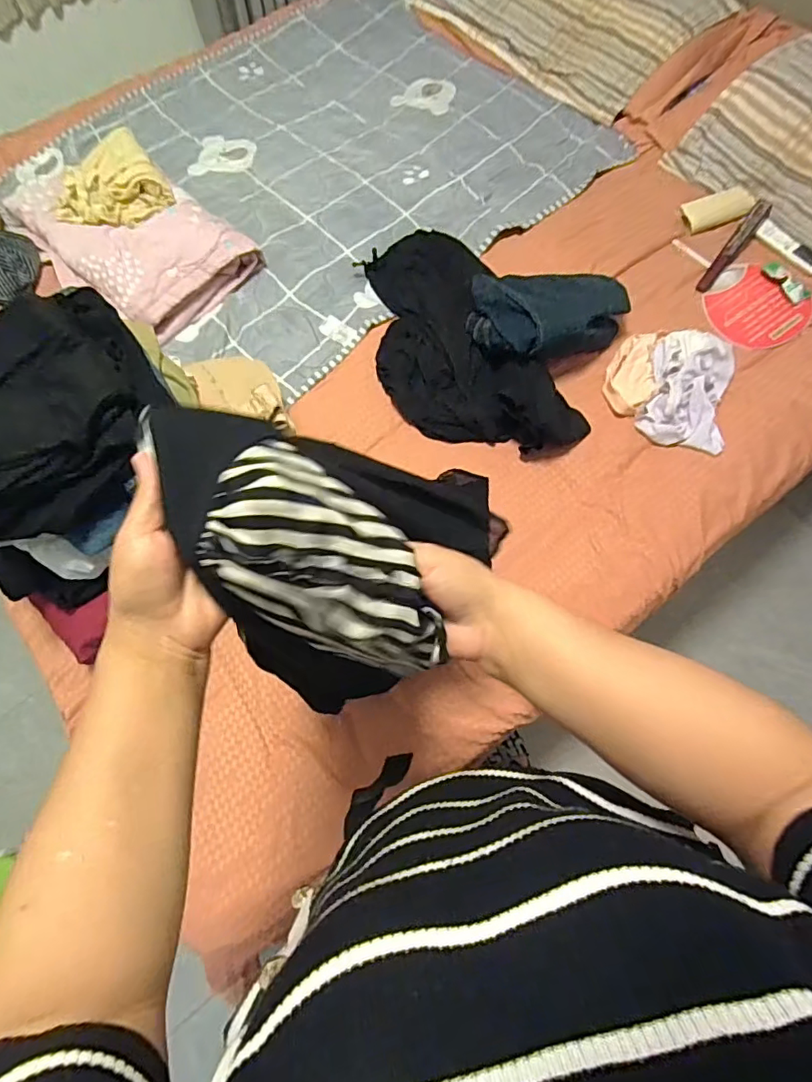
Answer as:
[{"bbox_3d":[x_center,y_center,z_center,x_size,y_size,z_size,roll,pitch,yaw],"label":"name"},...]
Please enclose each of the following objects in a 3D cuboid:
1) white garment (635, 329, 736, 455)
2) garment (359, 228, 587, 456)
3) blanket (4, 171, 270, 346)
[{"bbox_3d":[0.518,-0.281,0.981,0.153,0.055,0.237,17,70,8],"label":"white garment"},{"bbox_3d":[0.085,-0.384,1.020,0.296,0.081,0.561,-23,70,-7],"label":"garment"},{"bbox_3d":[-0.572,-0.607,1.107,0.450,0.114,0.313,34,73,13],"label":"blanket"}]

